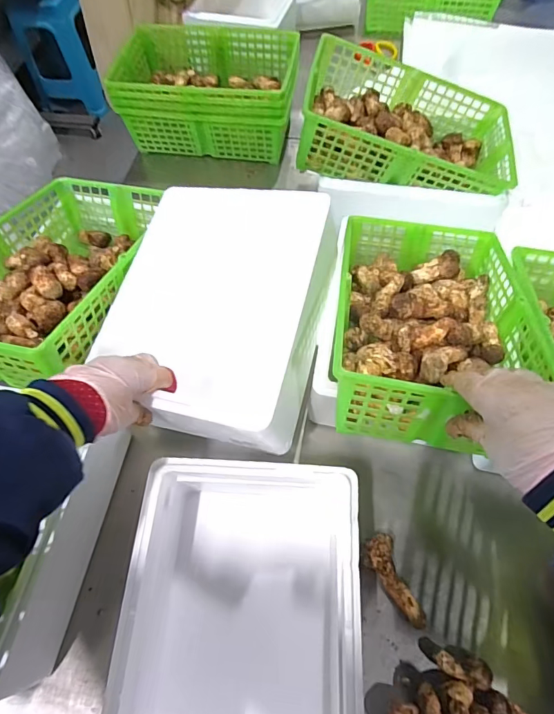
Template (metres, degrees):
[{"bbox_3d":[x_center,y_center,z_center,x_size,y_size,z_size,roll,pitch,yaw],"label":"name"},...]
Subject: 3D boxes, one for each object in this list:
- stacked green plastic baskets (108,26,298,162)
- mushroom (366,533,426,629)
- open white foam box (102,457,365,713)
[{"bbox_3d":[-0.139,-0.561,0.878,0.363,0.145,0.252,10,63,6],"label":"stacked green plastic baskets"},{"bbox_3d":[0.139,0.269,0.497,0.042,0.038,0.107,-22,64,-11],"label":"mushroom"},{"bbox_3d":[-0.034,0.279,0.445,0.224,0.120,0.304,3,62,2],"label":"open white foam box"}]

